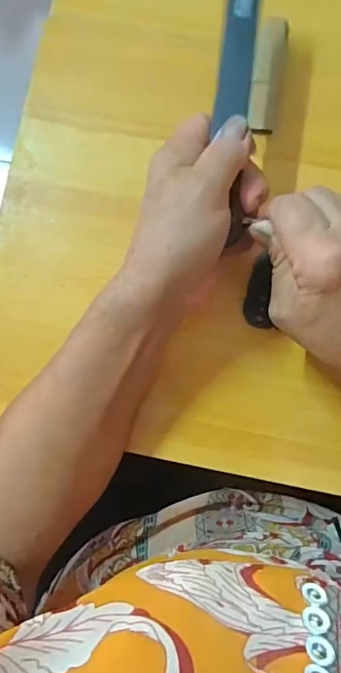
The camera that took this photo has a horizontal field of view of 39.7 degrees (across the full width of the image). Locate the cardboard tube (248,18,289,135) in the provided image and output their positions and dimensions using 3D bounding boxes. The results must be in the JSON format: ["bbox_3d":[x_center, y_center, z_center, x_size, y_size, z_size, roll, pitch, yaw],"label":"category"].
[{"bbox_3d":[0.069,-0.187,0.335,0.020,0.007,0.086,10,83,3],"label":"cardboard tube"}]

